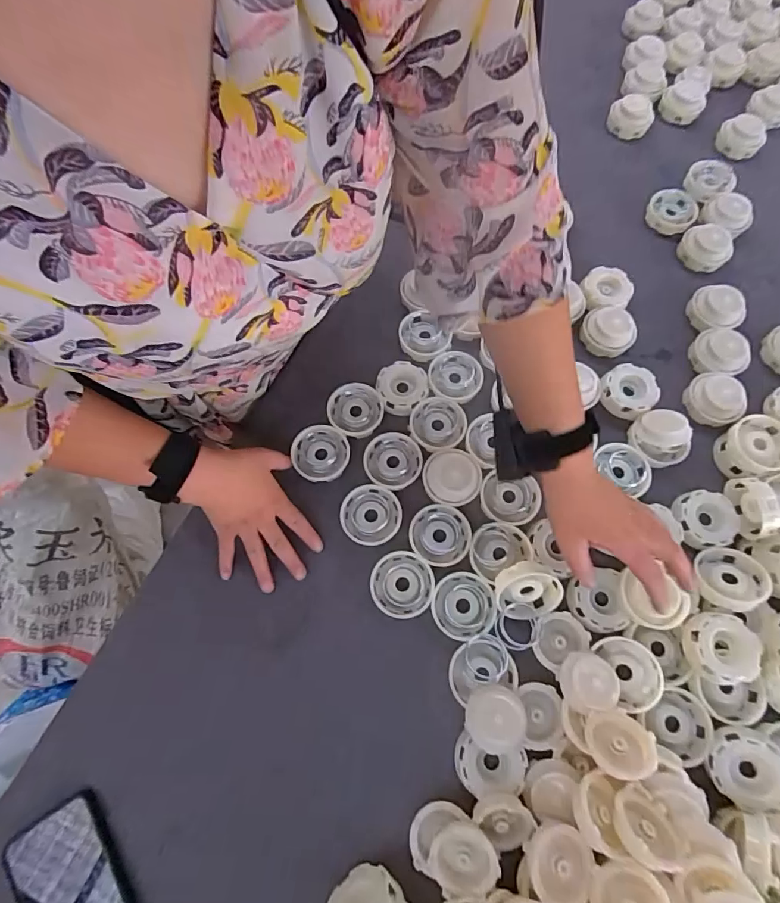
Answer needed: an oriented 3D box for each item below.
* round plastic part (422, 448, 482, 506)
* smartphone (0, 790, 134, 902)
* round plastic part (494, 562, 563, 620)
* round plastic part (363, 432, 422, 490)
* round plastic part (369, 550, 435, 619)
[{"bbox_3d":[0.066,0.025,0.489,0.060,0.024,0.059,0,71,0],"label":"round plastic part"},{"bbox_3d":[-0.247,0.360,0.364,0.077,0.009,0.145,-32,74,-10],"label":"smartphone"},{"bbox_3d":[0.133,0.135,0.446,0.060,0.017,0.061,-2,113,-4],"label":"round plastic part"},{"bbox_3d":[0.003,0.011,0.506,0.060,0.010,0.061,0,71,0],"label":"round plastic part"},{"bbox_3d":[0.012,0.130,0.461,0.060,0.011,0.062,5,72,2],"label":"round plastic part"}]

